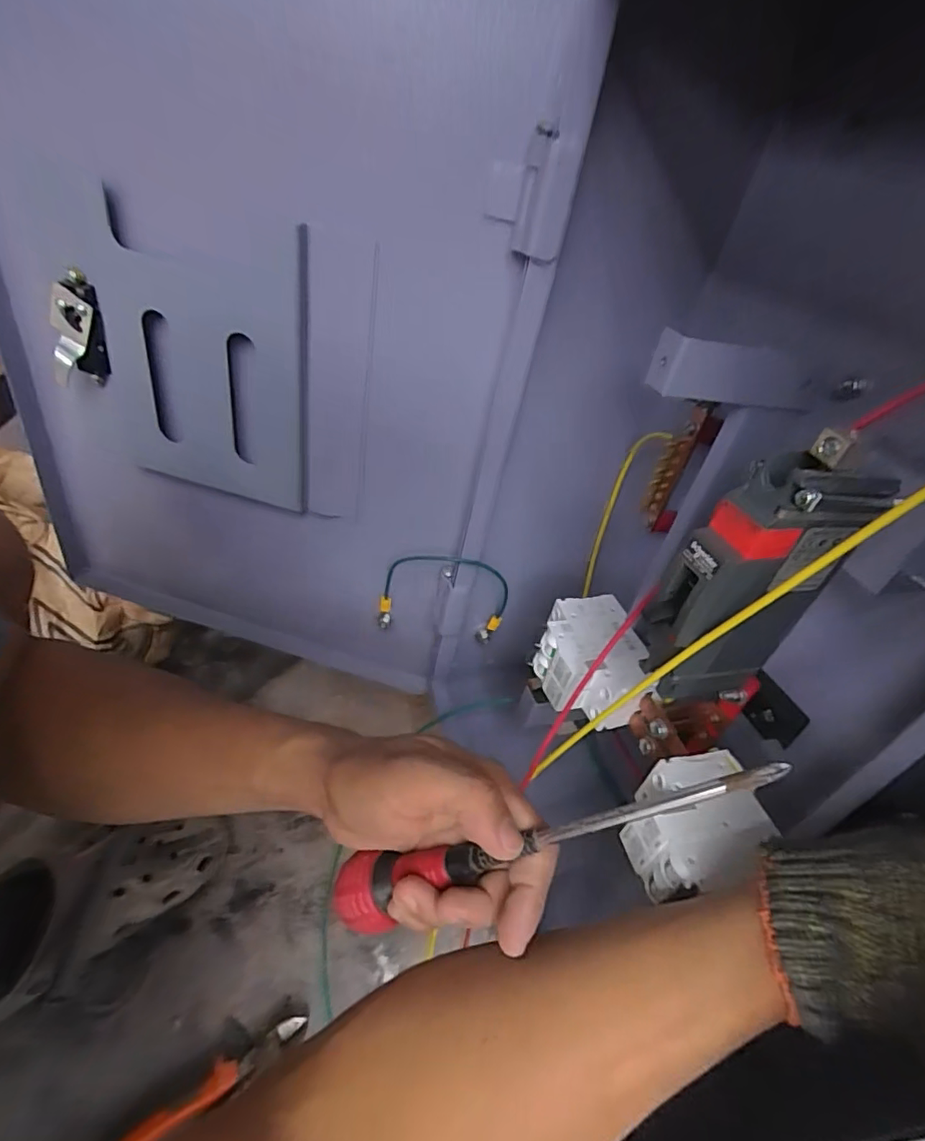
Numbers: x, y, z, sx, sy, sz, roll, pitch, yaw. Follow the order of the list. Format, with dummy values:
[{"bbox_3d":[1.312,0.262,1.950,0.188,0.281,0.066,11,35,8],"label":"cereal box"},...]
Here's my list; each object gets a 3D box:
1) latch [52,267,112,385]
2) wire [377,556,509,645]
[{"bbox_3d":[-0.279,-0.171,0.397,0.038,0.084,0.020,25,37,-8],"label":"latch"},{"bbox_3d":[-0.016,0.024,0.455,0.110,0.120,0.034,2,41,-2],"label":"wire"}]

